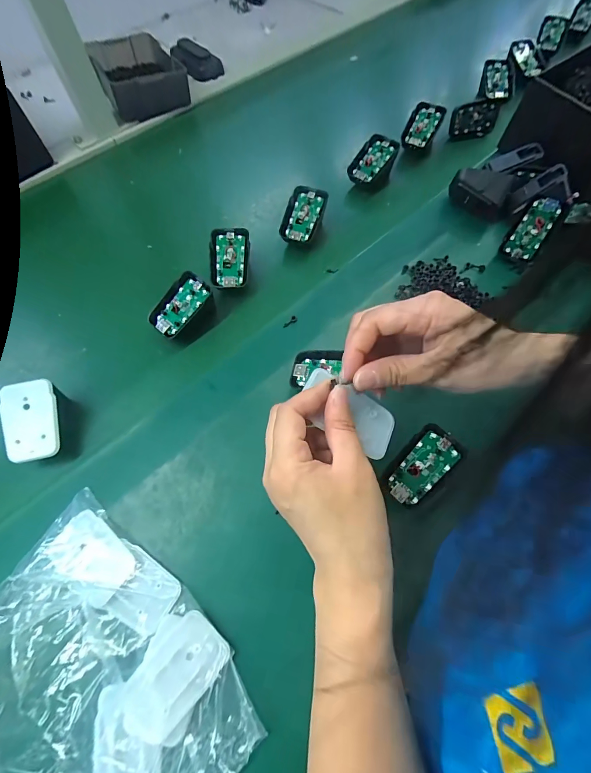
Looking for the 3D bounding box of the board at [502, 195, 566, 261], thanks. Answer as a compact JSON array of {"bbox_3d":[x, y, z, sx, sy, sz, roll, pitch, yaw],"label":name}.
[{"bbox_3d":[0.269,-0.178,0.401,0.036,0.065,0.009,28,43,10],"label":"board"}]

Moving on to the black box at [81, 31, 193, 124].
[{"bbox_3d":[-0.248,-0.489,0.555,0.118,0.052,0.155,-25,68,-12],"label":"black box"}]

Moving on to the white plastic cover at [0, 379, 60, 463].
[{"bbox_3d":[-0.233,0.030,0.309,0.044,0.004,0.068,-9,83,-7],"label":"white plastic cover"}]

